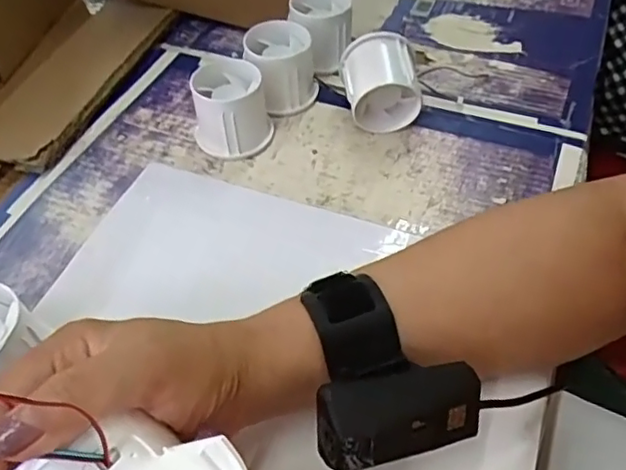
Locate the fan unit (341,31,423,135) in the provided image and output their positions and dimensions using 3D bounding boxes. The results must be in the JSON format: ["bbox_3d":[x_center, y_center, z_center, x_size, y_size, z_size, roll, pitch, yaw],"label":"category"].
[{"bbox_3d":[0.051,-0.112,0.445,0.053,0.059,0.053,-4,50,-1],"label":"fan unit"}]

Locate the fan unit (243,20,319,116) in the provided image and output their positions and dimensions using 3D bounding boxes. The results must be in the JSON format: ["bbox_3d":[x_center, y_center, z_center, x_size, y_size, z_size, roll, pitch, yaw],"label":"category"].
[{"bbox_3d":[-0.025,-0.130,0.464,0.055,0.052,0.050,-7,50,-3],"label":"fan unit"}]

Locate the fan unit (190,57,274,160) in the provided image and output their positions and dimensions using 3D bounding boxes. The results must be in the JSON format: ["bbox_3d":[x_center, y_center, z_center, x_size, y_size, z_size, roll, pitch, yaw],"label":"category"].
[{"bbox_3d":[-0.060,-0.091,0.433,0.053,0.050,0.052,-2,50,1],"label":"fan unit"}]

